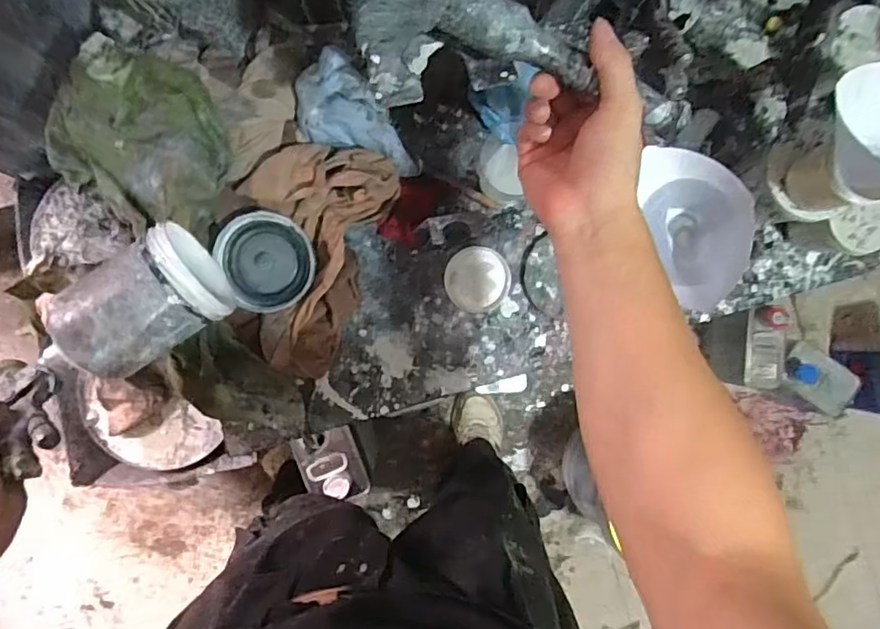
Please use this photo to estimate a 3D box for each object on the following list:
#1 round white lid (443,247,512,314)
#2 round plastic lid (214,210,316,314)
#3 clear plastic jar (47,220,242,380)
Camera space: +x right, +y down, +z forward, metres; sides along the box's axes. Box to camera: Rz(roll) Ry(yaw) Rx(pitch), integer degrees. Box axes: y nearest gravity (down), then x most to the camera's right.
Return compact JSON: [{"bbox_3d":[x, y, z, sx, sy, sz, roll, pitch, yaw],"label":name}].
[{"bbox_3d":[0.041,-0.038,0.614,0.069,0.004,0.068,0,92,0],"label":"round white lid"},{"bbox_3d":[-0.176,-0.055,0.574,0.091,0.017,0.100,-19,90,-3],"label":"round plastic lid"},{"bbox_3d":[-0.248,-0.008,0.477,0.113,0.088,0.085,-33,91,-3],"label":"clear plastic jar"}]

